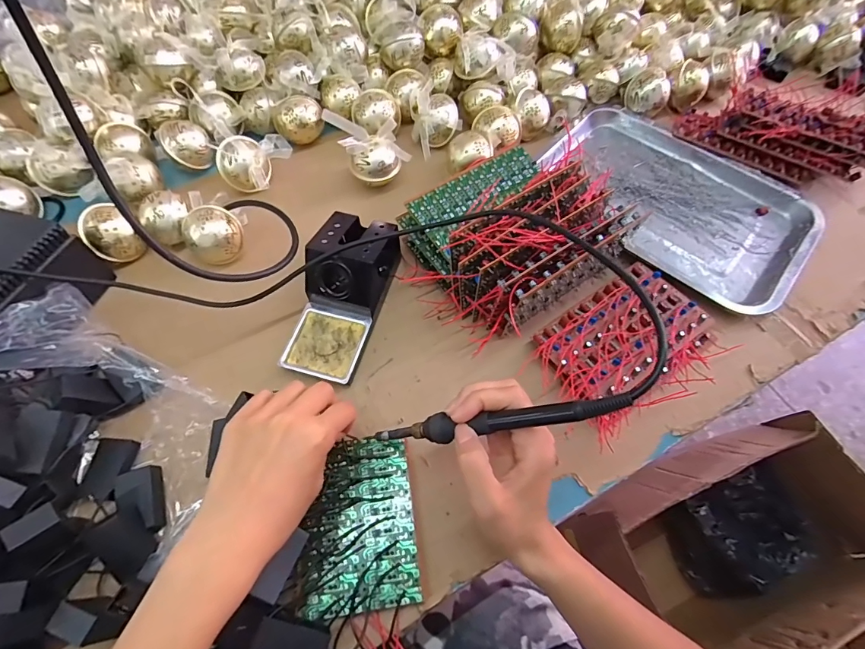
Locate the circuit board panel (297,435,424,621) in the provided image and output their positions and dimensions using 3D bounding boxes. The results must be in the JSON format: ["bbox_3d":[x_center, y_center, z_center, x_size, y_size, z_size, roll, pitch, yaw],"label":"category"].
[{"bbox_3d":[-0.060,0.158,0.341,0.089,0.005,0.123,-7,61,-4],"label":"circuit board panel"}]

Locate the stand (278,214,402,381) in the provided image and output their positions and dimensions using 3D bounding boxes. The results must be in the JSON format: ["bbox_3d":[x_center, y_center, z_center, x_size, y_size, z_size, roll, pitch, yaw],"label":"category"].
[{"bbox_3d":[-0.082,-0.035,0.410,0.083,0.066,0.171,15,63,7],"label":"stand"}]

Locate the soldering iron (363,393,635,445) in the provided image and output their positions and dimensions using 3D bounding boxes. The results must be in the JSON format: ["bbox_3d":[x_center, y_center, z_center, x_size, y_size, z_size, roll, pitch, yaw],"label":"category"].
[{"bbox_3d":[0.032,0.070,0.298,0.202,0.014,0.018,-17,61,33],"label":"soldering iron"}]

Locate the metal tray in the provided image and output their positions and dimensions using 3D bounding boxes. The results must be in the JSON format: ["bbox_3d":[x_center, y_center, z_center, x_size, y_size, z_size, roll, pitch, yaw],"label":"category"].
[{"bbox_3d":[0.277,-0.149,0.501,0.305,0.031,0.206,39,68,17],"label":"metal tray"}]

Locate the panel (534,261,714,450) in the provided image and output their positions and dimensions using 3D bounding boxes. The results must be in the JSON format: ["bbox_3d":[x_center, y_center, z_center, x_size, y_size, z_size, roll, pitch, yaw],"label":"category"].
[{"bbox_3d":[0.187,0.011,0.404,0.165,0.026,0.104,-32,68,-16],"label":"panel"}]

